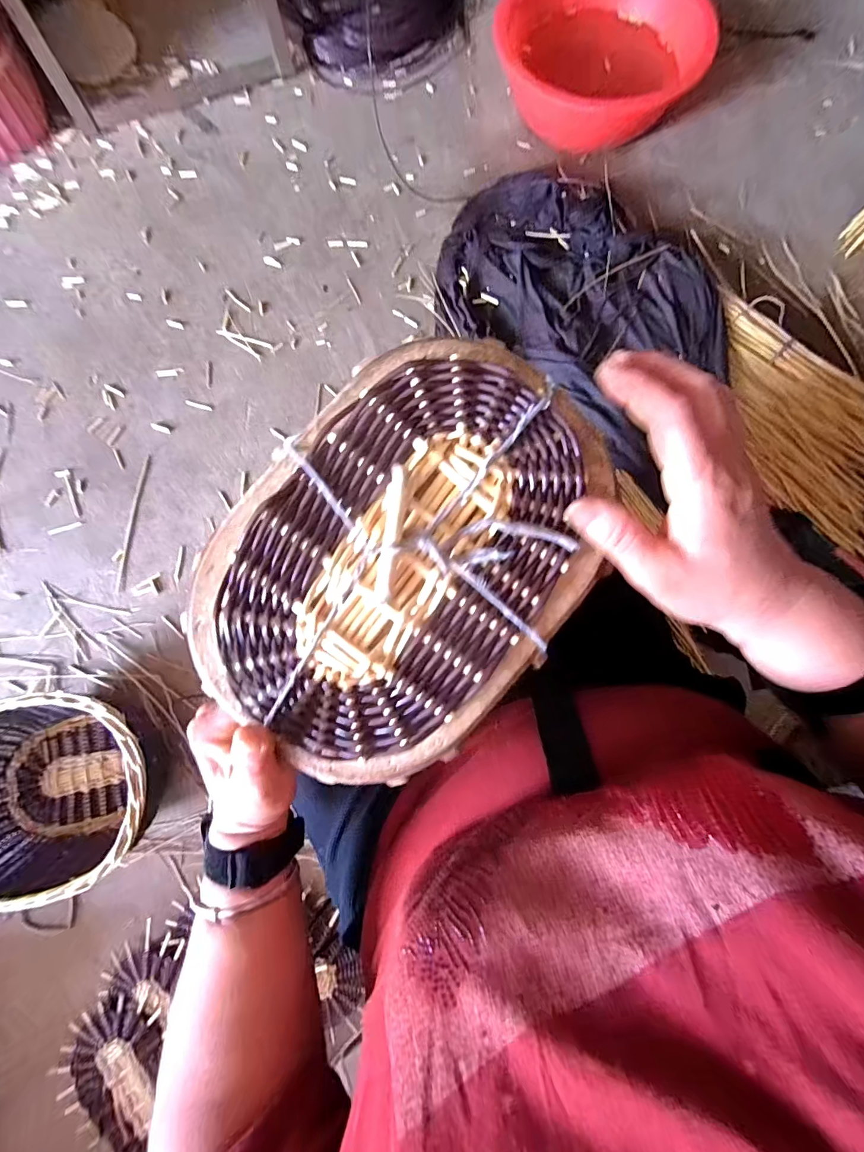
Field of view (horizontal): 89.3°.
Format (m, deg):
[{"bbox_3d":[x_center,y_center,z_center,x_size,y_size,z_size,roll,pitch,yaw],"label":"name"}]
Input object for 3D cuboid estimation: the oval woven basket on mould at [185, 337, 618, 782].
[{"bbox_3d":[-0.017,-0.010,0.275,0.199,0.060,0.278,42,81,8],"label":"oval woven basket on mould"}]

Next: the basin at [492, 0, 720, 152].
[{"bbox_3d":[0.437,-1.379,1.140,0.518,0.154,0.518,0,78,0],"label":"basin"}]

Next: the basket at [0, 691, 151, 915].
[{"bbox_3d":[-0.657,0.366,0.761,0.391,0.179,0.305,-13,79,-3],"label":"basket"}]

